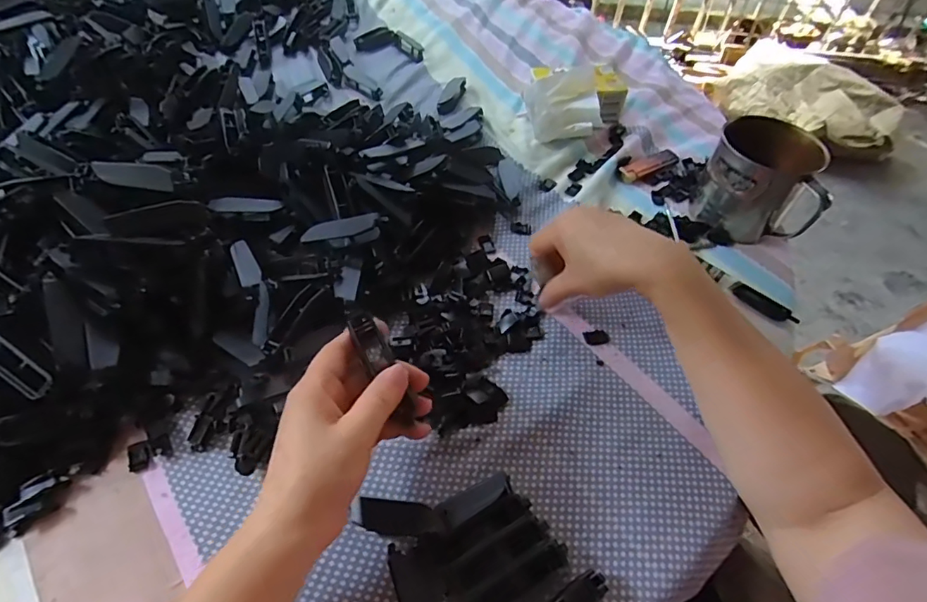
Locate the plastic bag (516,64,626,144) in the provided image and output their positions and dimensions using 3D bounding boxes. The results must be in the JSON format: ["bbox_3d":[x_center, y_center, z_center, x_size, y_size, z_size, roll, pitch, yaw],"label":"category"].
[{"bbox_3d":[0.130,-0.235,0.592,0.116,0.058,0.127,12,52,6],"label":"plastic bag"}]

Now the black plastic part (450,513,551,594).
[{"bbox_3d":[0.024,0.154,0.313,0.066,0.009,0.020,-22,57,-20],"label":"black plastic part"}]

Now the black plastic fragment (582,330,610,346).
[{"bbox_3d":[0.110,0.030,0.415,0.021,0.004,0.014,-10,53,-11],"label":"black plastic fragment"}]

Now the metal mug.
[{"bbox_3d":[0.286,-0.112,0.481,0.103,0.090,0.087,29,56,18],"label":"metal mug"}]

